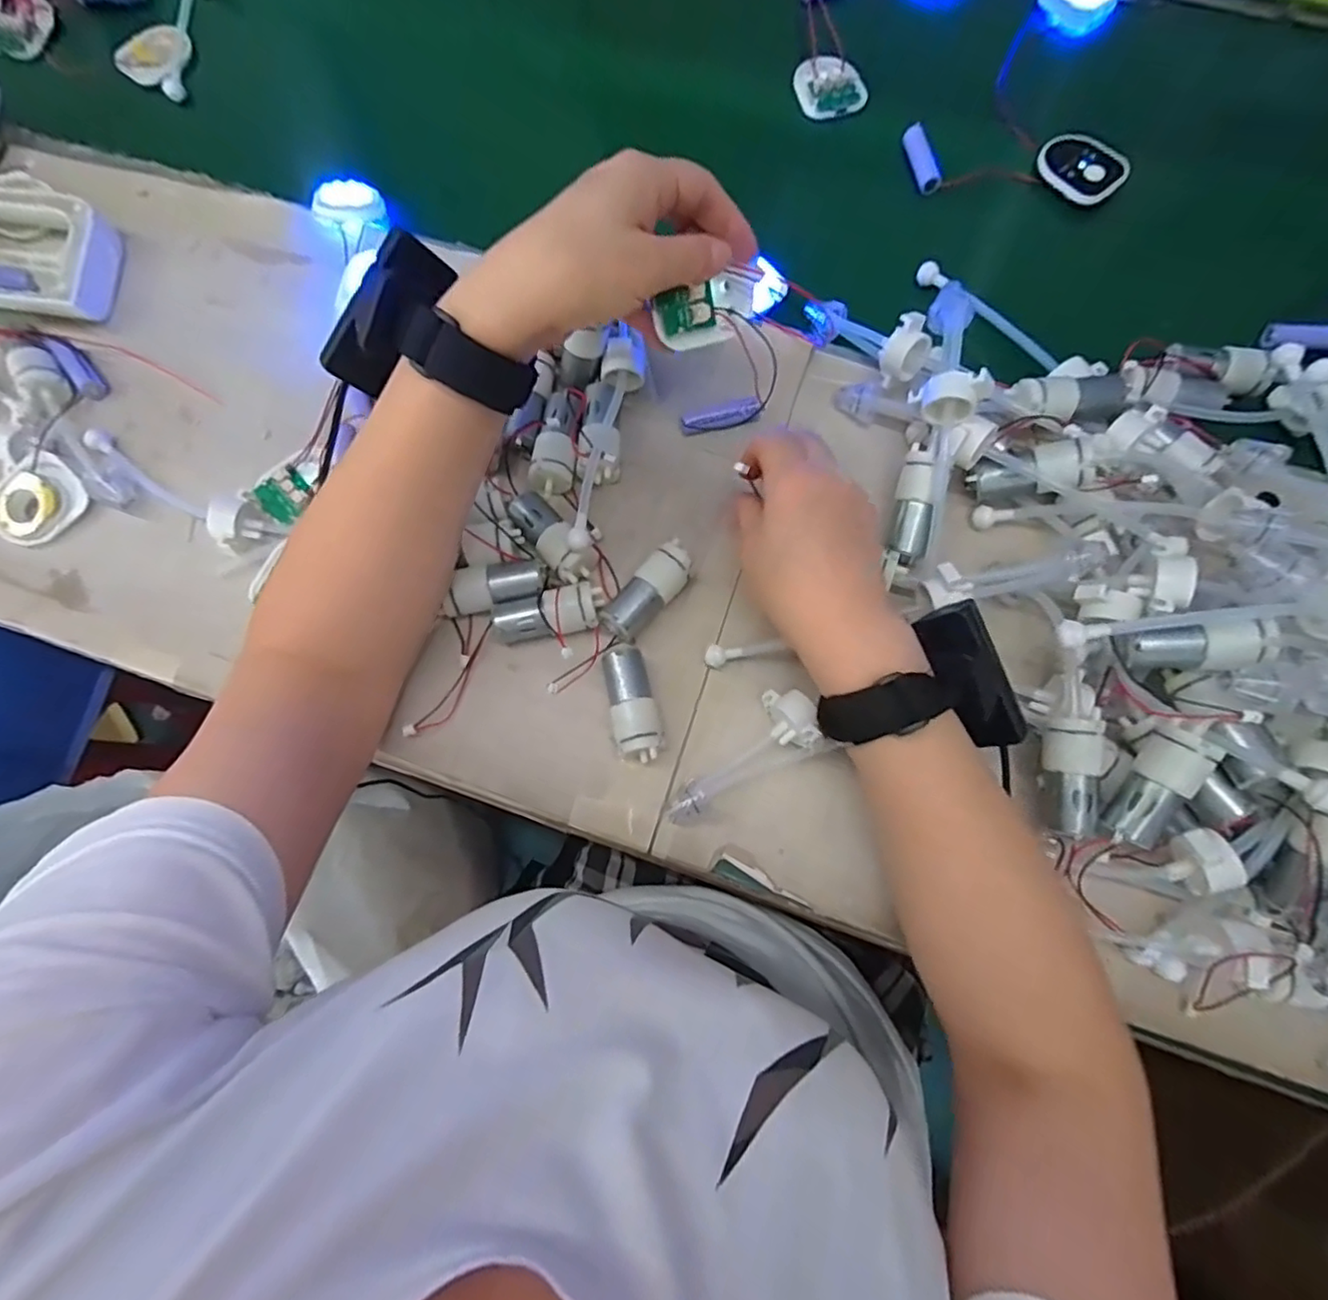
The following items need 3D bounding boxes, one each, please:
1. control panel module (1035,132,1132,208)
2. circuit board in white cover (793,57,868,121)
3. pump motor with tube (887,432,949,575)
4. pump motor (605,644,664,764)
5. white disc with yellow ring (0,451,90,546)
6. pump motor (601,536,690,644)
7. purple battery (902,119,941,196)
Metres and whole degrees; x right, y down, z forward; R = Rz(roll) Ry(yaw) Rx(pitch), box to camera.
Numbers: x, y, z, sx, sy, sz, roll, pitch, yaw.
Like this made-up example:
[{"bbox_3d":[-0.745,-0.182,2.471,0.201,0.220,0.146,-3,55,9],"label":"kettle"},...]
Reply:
[{"bbox_3d":[0.297,-0.344,0.450,0.061,0.008,0.040,34,99,8],"label":"control panel module"},{"bbox_3d":[0.128,-0.431,0.482,0.049,0.009,0.050,-16,77,-3],"label":"circuit board in white cover"},{"bbox_3d":[0.146,-0.084,0.361,0.022,0.020,0.073,6,101,3],"label":"pump motor with tube"},{"bbox_3d":[-0.018,0.029,0.352,0.025,0.026,0.065,-16,77,-3],"label":"pump motor"},{"bbox_3d":[-0.392,-0.094,0.394,0.052,0.008,0.045,-41,94,-12],"label":"white disc with yellow ring"},{"bbox_3d":[-0.009,-0.033,0.370,0.024,0.024,0.063,41,80,10],"label":"pump motor"},{"bbox_3d":[0.186,-0.356,0.457,0.016,0.011,0.054,-13,76,-2],"label":"purple battery"}]

